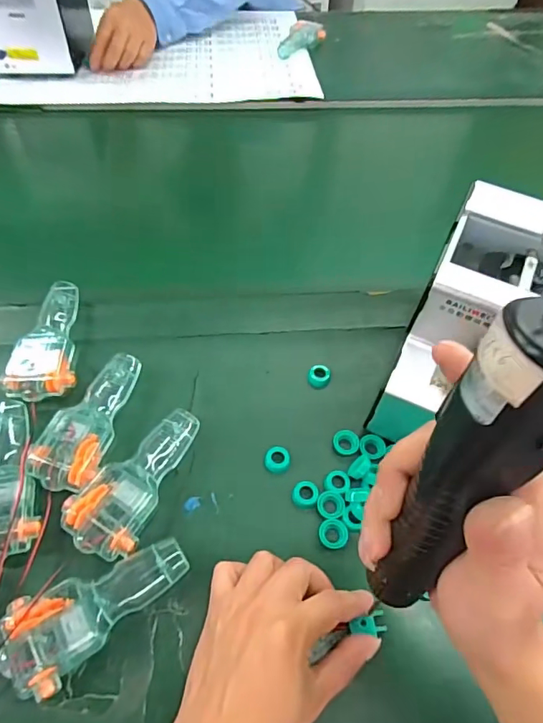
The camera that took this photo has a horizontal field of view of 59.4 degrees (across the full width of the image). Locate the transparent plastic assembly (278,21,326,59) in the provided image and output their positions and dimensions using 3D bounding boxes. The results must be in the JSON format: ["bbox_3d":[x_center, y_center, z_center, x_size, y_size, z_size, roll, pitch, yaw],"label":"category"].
[{"bbox_3d":[0.049,-0.576,0.848,0.038,0.031,0.113,36,61,20],"label":"transparent plastic assembly"}]

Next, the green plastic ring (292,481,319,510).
[{"bbox_3d":[0.028,0.109,0.387,0.020,0.005,0.022,1,55,-2],"label":"green plastic ring"}]

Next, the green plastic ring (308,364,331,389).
[{"bbox_3d":[0.046,0.013,0.449,0.020,0.009,0.023,24,57,13],"label":"green plastic ring"}]

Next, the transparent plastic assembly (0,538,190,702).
[{"bbox_3d":[-0.115,0.173,0.323,0.121,0.027,0.058,-18,58,-15],"label":"transparent plastic assembly"}]

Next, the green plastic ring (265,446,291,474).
[{"bbox_3d":[0.005,0.083,0.403,0.021,0.008,0.022,1,55,-2],"label":"green plastic ring"}]

